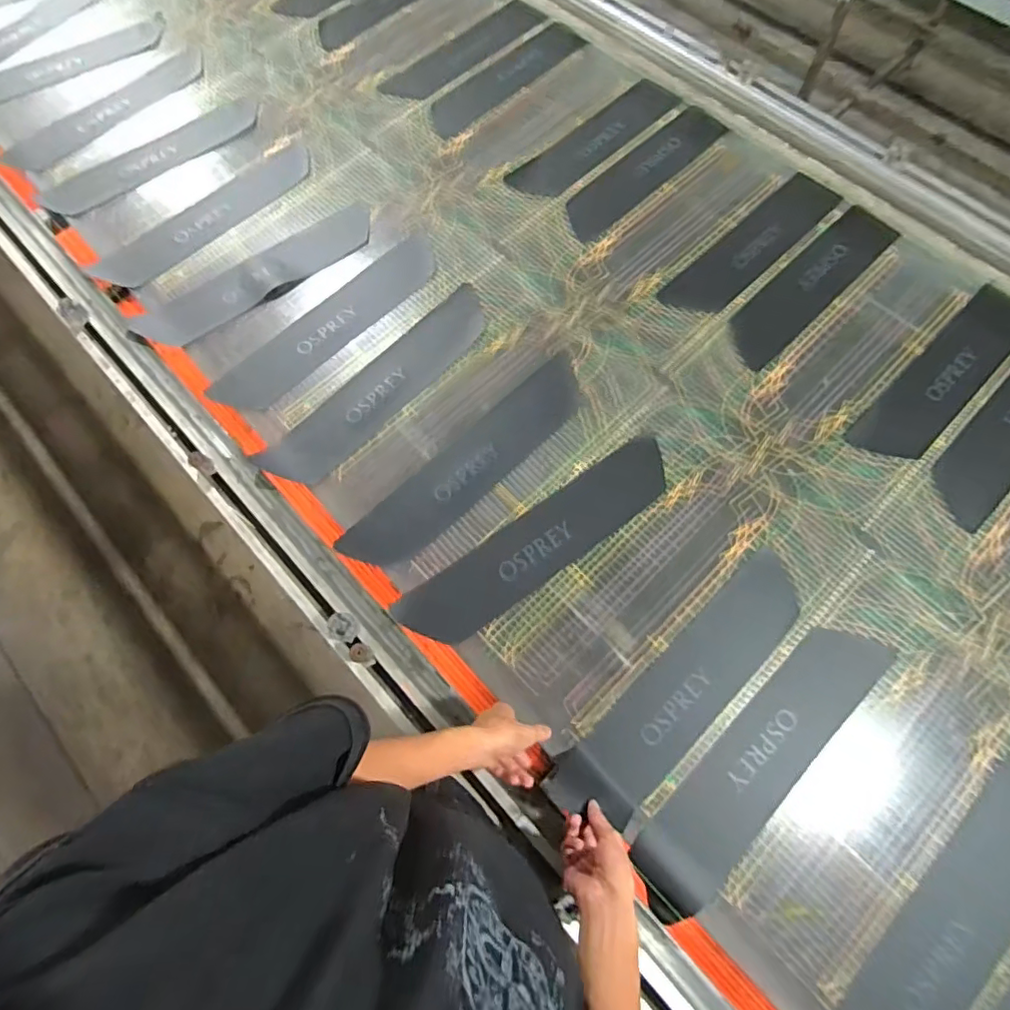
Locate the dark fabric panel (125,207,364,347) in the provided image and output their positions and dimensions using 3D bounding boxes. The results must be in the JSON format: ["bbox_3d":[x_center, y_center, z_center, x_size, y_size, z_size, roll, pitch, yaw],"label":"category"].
[{"bbox_3d":[-0.445,-0.425,1.036,0.454,0.012,0.100,-37,76,-14],"label":"dark fabric panel"}]

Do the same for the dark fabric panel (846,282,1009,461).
[{"bbox_3d":[0.730,-0.211,0.929,0.396,0.010,0.109,-44,77,-11],"label":"dark fabric panel"}]

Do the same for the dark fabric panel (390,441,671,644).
[{"bbox_3d":[0.058,0.057,0.847,0.459,0.007,0.114,-34,72,-11],"label":"dark fabric panel"}]

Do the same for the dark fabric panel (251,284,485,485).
[{"bbox_3d":[-0.203,-0.201,0.945,0.101,0.011,0.455,41,75,15],"label":"dark fabric panel"}]

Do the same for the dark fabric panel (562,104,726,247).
[{"bbox_3d":[0.268,-0.646,1.098,0.393,0.012,0.114,-44,74,-11],"label":"dark fabric panel"}]

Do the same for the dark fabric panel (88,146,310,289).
[{"bbox_3d":[-0.574,-0.564,1.096,0.449,0.012,0.131,-43,72,-14],"label":"dark fabric panel"}]

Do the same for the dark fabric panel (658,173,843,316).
[{"bbox_3d":[0.457,-0.474,1.028,0.410,0.009,0.108,-42,74,-14],"label":"dark fabric panel"}]

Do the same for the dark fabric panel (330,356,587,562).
[{"bbox_3d":[-0.051,-0.067,0.894,0.463,0.006,0.106,-42,74,-14],"label":"dark fabric panel"}]

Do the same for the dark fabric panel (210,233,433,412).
[{"bbox_3d":[-0.309,-0.324,1.002,0.453,0.010,0.127,-43,74,-14],"label":"dark fabric panel"}]

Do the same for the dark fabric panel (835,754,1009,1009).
[{"bbox_3d":[0.551,0.544,0.705,0.470,0.013,0.128,-44,80,-10],"label":"dark fabric panel"}]

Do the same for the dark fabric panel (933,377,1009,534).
[{"bbox_3d":[0.820,-0.129,0.899,0.107,0.016,0.406,43,76,15],"label":"dark fabric panel"}]

